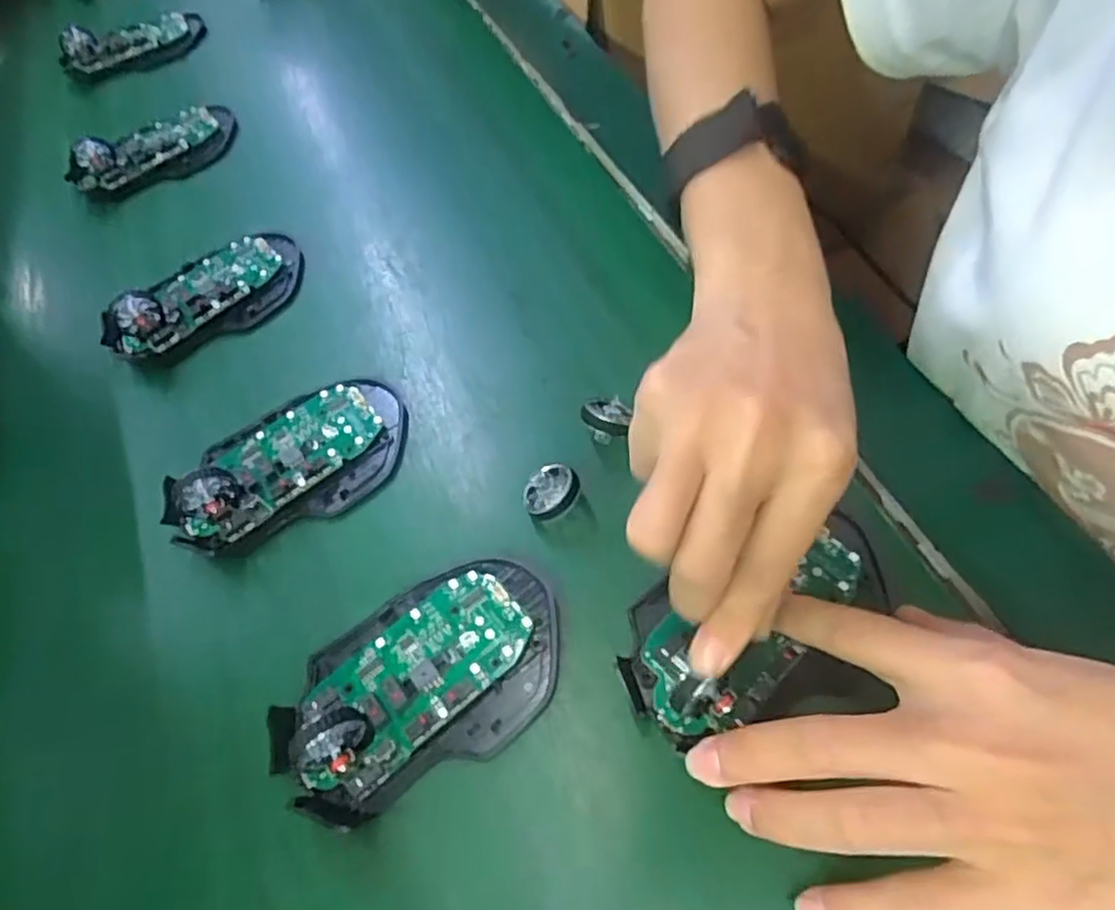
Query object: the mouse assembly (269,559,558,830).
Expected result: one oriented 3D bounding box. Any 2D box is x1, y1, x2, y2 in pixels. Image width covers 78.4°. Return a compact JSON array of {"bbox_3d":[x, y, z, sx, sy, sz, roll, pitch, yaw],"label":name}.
[{"bbox_3d":[-0.053,0.082,0.262,0.109,0.026,0.071,-22,54,-16],"label":"mouse assembly"}]

